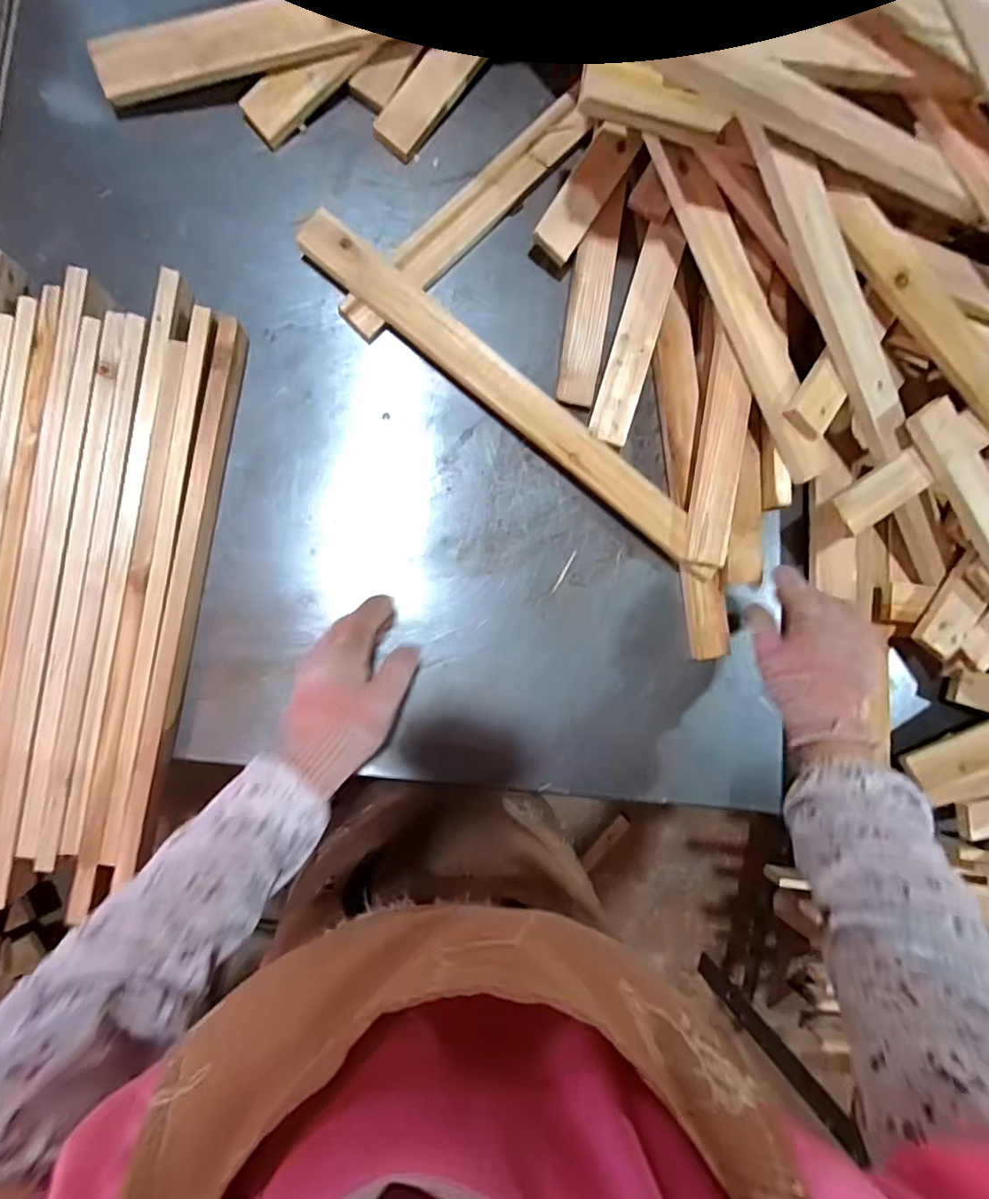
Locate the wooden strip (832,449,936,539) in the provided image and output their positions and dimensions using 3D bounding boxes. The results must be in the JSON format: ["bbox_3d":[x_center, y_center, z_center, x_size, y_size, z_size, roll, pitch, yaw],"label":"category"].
[{"bbox_3d":[0.364,-0.102,0.503,0.101,0.014,0.040,-32,96,-7],"label":"wooden strip"}]

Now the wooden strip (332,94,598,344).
[{"bbox_3d":[-0.025,-0.367,0.523,0.042,0.020,0.310,45,86,-7],"label":"wooden strip"}]

